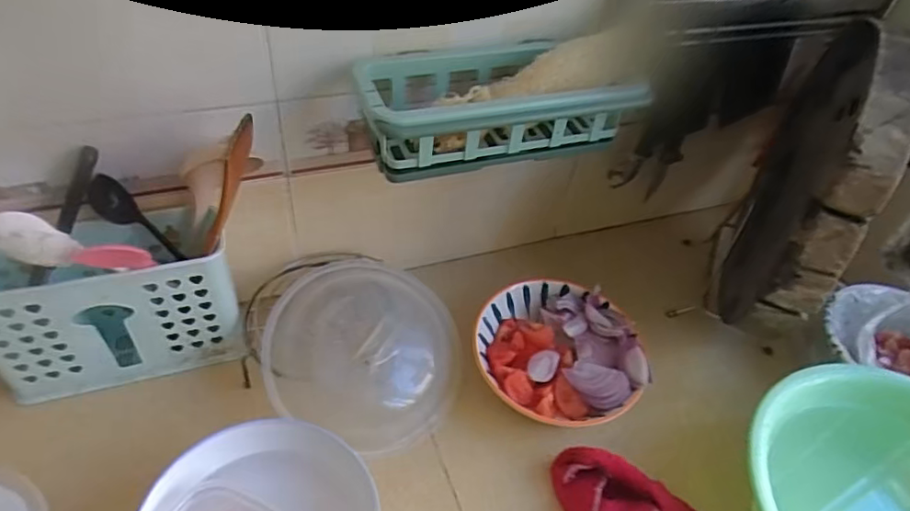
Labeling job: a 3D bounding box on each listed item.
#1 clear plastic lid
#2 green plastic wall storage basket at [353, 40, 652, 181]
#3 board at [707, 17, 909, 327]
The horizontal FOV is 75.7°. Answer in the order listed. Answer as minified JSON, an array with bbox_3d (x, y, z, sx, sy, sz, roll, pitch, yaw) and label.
[{"bbox_3d":[-0.079,0.081,0.562,0.185,0.050,0.179,11,59,-19],"label":"clear plastic lid"},{"bbox_3d":[0.033,-0.130,0.520,0.239,0.071,0.107,-12,49,-18],"label":"green plastic wall storage basket"},{"bbox_3d":[0.351,-0.070,0.587,0.062,0.294,0.312,22,47,13],"label":"board"}]

